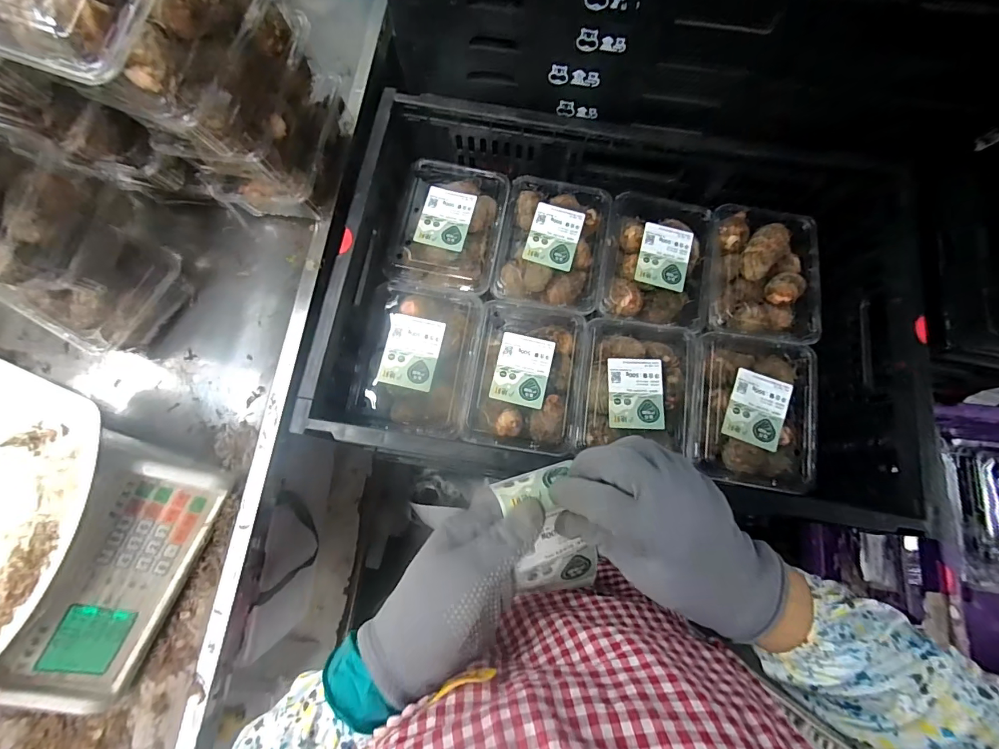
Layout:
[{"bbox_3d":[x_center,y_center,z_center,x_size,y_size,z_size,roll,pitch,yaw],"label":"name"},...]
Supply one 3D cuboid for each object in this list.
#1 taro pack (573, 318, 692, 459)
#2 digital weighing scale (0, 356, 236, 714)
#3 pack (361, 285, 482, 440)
[{"bbox_3d":[0.160,0.016,0.506,0.129,0.057,0.160,8,77,0],"label":"taro pack"},{"bbox_3d":[-0.464,0.158,0.412,0.292,0.127,0.301,23,77,4],"label":"digital weighing scale"},{"bbox_3d":[-0.090,-0.019,0.491,0.122,0.045,0.171,9,77,0],"label":"pack"}]

